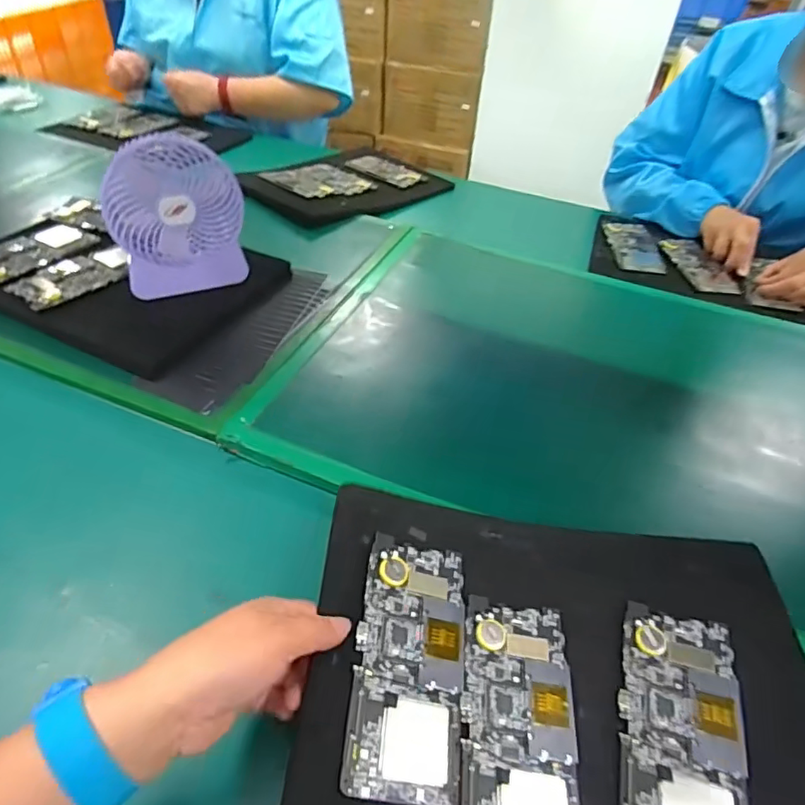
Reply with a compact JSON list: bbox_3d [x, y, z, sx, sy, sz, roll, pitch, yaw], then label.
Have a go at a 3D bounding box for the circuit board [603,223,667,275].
[{"bbox_3d":[0.377,-0.249,0.892,0.079,0.012,0.157,5,43,0],"label":"circuit board"}]

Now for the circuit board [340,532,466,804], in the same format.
[{"bbox_3d":[0.005,0.168,0.362,0.072,0.006,0.153,17,50,-11],"label":"circuit board"}]

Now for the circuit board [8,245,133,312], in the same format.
[{"bbox_3d":[-0.394,-0.156,0.671,0.074,0.009,0.137,31,48,20],"label":"circuit board"}]

